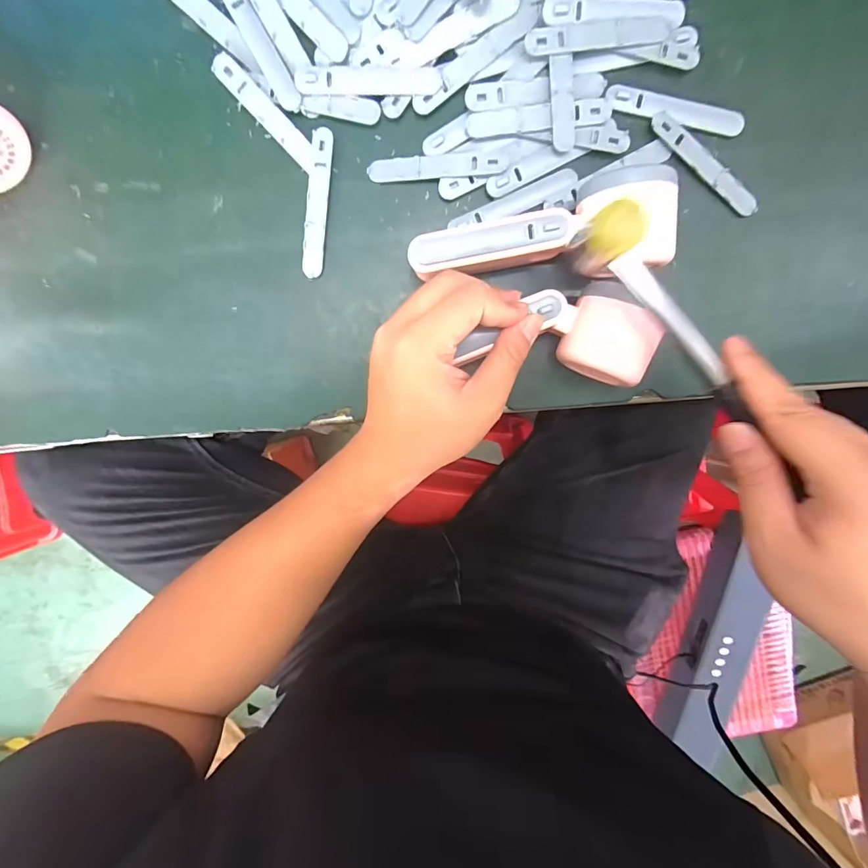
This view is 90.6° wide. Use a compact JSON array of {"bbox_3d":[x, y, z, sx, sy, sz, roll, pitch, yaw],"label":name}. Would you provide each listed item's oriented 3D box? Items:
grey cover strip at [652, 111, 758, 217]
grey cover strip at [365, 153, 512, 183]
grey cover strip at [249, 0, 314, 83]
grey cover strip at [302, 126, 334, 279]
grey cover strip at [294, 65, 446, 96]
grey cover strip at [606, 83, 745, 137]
[{"bbox_3d":[0.186,-0.184,0.295,0.093,0.006,0.015,39,97,-6],"label":"grey cover strip"},{"bbox_3d":[0.002,-0.183,0.295,0.093,0.004,0.015,-2,99,5],"label":"grey cover strip"},{"bbox_3d":[-0.109,-0.278,0.277,0.017,0.005,0.088,-29,98,5],"label":"grey cover strip"},{"bbox_3d":[-0.082,-0.161,0.302,0.015,0.004,0.095,8,99,-1],"label":"grey cover strip"},{"bbox_3d":[-0.043,-0.235,0.284,0.094,0.004,0.016,0,99,0],"label":"grey cover strip"},{"bbox_3d":[0.163,-0.218,0.290,0.093,0.005,0.018,13,99,-2],"label":"grey cover strip"}]

